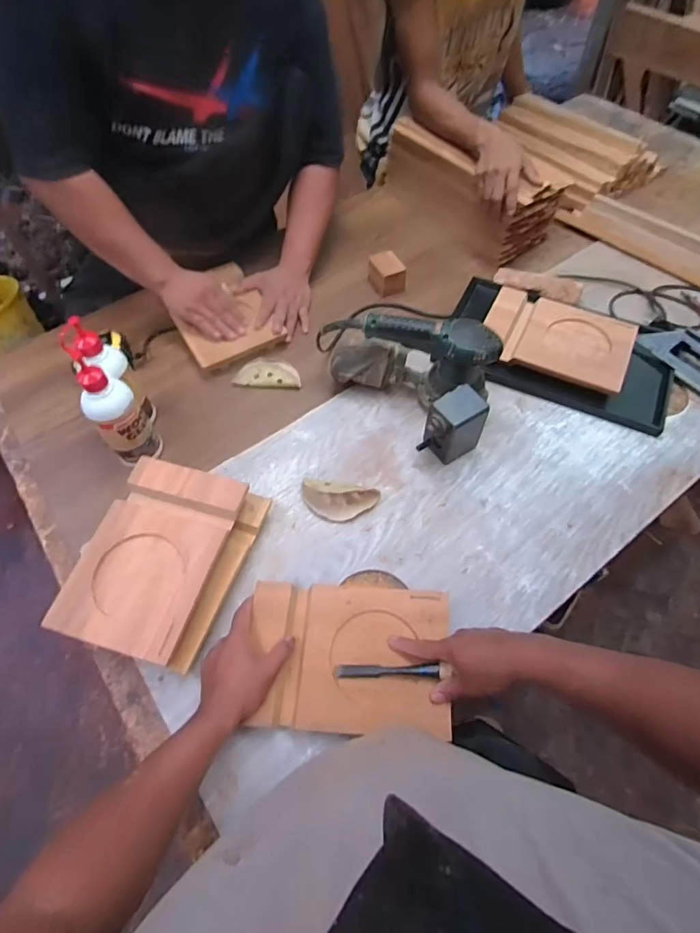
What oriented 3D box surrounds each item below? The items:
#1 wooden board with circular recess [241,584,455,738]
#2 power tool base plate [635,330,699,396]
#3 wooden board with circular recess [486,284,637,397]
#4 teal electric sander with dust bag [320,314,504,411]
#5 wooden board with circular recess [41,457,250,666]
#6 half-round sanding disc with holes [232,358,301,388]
[{"bbox_3d":[-0.002,0.234,0.606,0.240,0.021,0.168,3,57,3],"label":"wooden board with circular recess"},{"bbox_3d":[0.588,-0.192,0.858,0.072,0.050,0.163,-26,60,-15],"label":"power tool base plate"},{"bbox_3d":[0.369,-0.233,0.869,0.249,0.024,0.165,22,61,15],"label":"wooden board with circular recess"},{"bbox_3d":[0.100,-0.170,0.798,0.257,0.157,0.108,21,60,14],"label":"teal electric sander with dust bag"},{"bbox_3d":[-0.260,0.109,0.642,0.166,0.023,0.250,14,58,10],"label":"wooden board with circular recess"},{"bbox_3d":[-0.149,-0.172,0.889,0.116,0.021,0.065,1,57,2],"label":"half-round sanding disc with holes"}]

